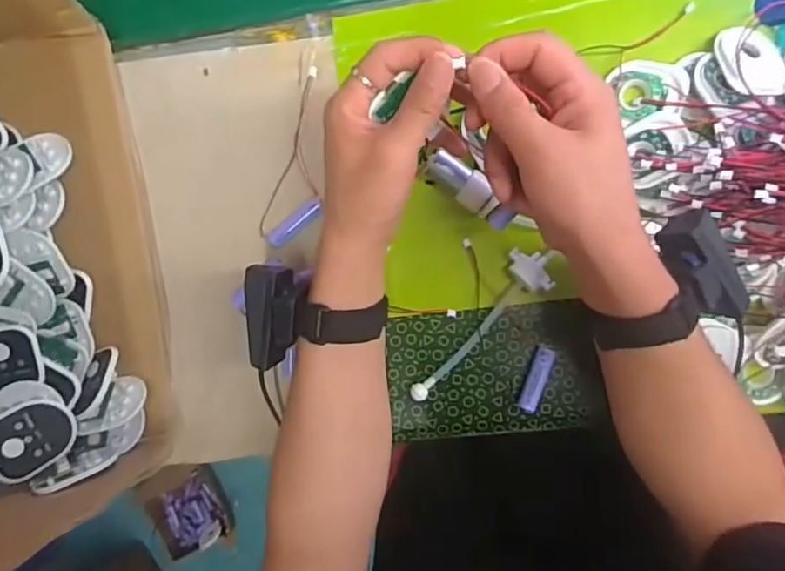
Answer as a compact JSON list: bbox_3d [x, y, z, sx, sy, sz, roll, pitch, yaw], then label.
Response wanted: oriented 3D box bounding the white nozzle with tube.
[{"bbox_3d":[0.063,0.027,0.430,0.150,0.020,0.036,-44,87,5],"label":"white nozzle with tube"}]

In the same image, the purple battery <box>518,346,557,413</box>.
[{"bbox_3d":[0.111,0.072,0.436,0.015,0.014,0.051,16,93,5],"label":"purple battery"}]

